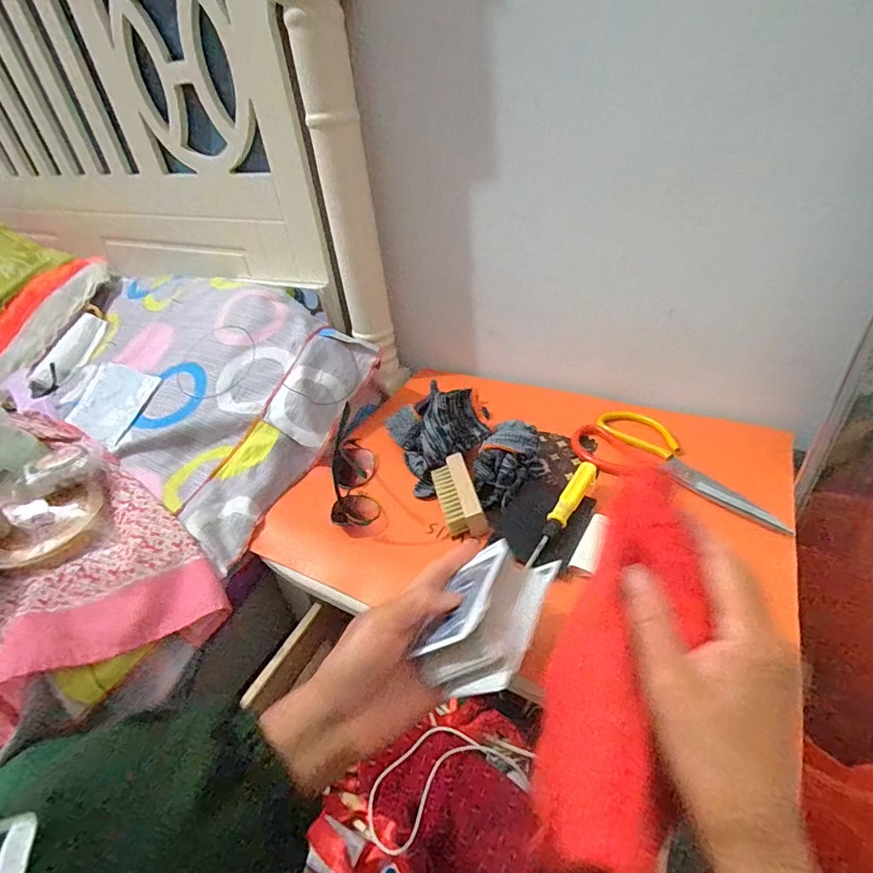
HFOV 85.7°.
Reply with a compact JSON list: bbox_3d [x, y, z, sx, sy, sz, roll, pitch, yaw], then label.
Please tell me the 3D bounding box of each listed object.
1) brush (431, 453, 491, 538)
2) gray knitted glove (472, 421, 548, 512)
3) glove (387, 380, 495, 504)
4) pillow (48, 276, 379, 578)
[{"bbox_3d":[0.022,0.066,0.494,0.040,0.036,0.097,-13,37,-8],"label":"brush"},{"bbox_3d":[0.082,0.028,0.518,0.069,0.037,0.110,16,42,27],"label":"gray knitted glove"},{"bbox_3d":[0.004,-0.009,0.558,0.106,0.081,0.129,-17,38,-13],"label":"glove"},{"bbox_3d":[-0.346,-0.099,0.682,0.548,0.150,0.306,24,46,34],"label":"pillow"}]

